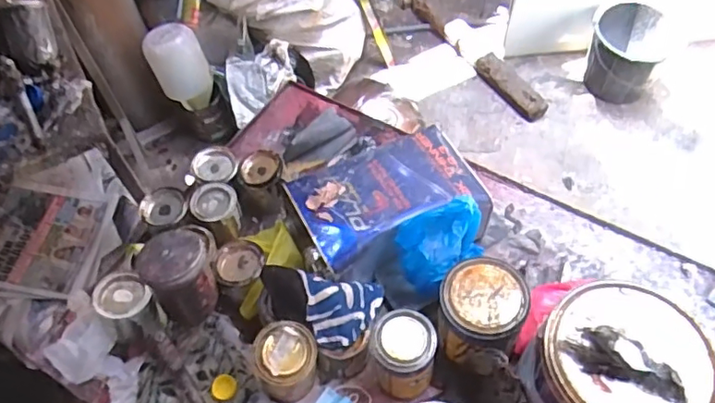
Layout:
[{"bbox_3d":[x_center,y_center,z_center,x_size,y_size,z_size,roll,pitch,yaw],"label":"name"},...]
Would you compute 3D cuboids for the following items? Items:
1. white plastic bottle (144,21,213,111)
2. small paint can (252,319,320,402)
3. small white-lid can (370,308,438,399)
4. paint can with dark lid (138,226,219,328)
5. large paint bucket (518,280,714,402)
[{"bbox_3d":[-0.528,-0.400,1.729,0.158,0.229,0.143,-26,58,-10],"label":"white plastic bottle"},{"bbox_3d":[-0.081,0.199,0.702,0.069,0.117,0.064,-13,57,-2],"label":"small paint can"},{"bbox_3d":[0.058,0.187,0.705,0.072,0.125,0.067,-3,57,4],"label":"small white-lid can"},{"bbox_3d":[-0.219,0.094,0.728,0.077,0.114,0.081,-3,57,4],"label":"paint can with dark lid"},{"bbox_3d":[0.264,0.209,0.635,0.158,0.216,0.160,-3,57,4],"label":"large paint bucket"}]

